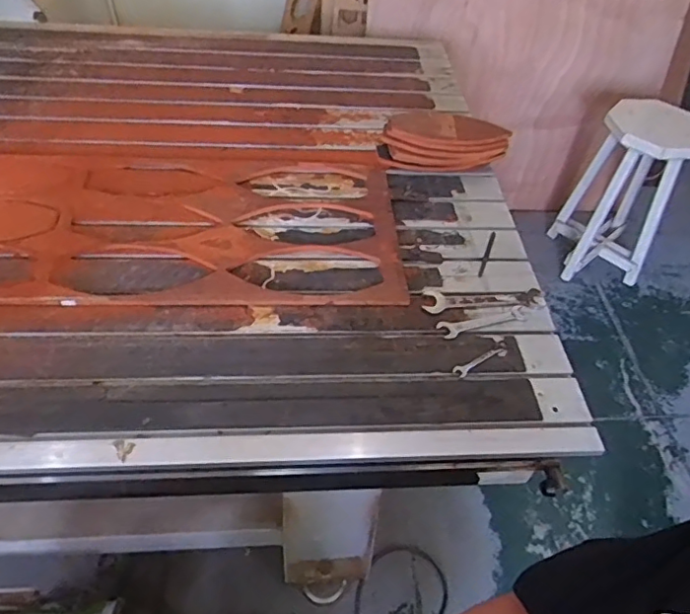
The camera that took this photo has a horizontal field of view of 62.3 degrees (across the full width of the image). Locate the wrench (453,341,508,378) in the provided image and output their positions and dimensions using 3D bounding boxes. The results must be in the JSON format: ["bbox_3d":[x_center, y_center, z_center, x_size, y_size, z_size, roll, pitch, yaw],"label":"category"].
[{"bbox_3d":[0.252,0.095,1.044,0.125,0.004,0.027,-24,56,-24],"label":"wrench"}]

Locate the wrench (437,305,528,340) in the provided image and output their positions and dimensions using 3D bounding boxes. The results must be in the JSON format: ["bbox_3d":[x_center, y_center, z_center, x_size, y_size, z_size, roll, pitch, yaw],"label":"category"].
[{"bbox_3d":[0.270,0.026,1.104,0.183,0.005,0.044,-12,52,-16],"label":"wrench"}]

